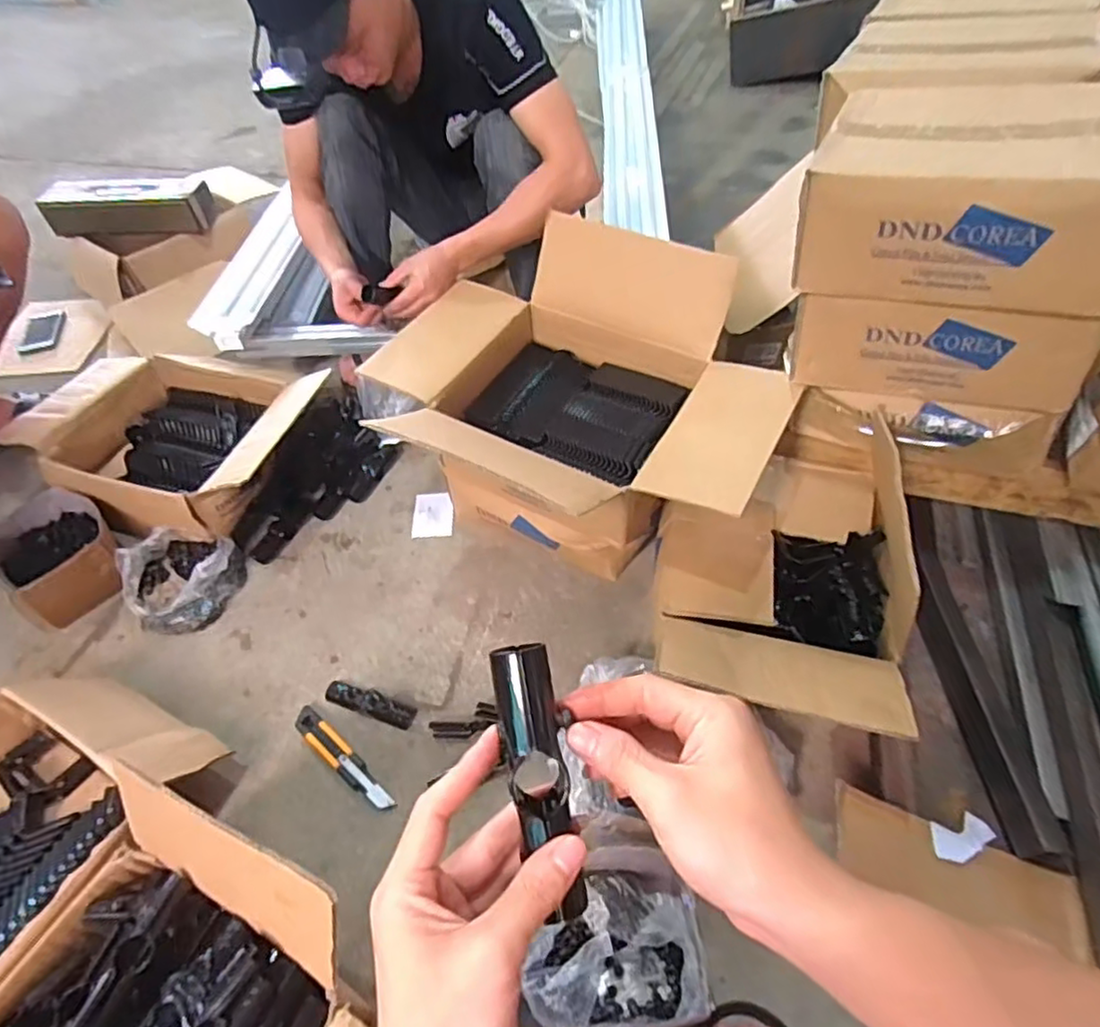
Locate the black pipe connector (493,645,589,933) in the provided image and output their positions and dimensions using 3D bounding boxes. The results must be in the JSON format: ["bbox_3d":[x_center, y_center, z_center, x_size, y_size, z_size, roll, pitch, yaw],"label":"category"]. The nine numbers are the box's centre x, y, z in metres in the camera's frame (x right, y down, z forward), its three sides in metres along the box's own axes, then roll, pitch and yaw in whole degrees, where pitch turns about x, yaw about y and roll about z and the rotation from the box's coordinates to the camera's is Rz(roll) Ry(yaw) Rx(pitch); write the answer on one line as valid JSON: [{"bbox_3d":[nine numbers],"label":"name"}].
[{"bbox_3d":[-0.005,0.133,0.339,0.030,0.027,0.131,-11,87,-5],"label":"black pipe connector"}]

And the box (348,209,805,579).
[{"bbox_3d":[0.026,-0.116,0.968,0.546,0.377,0.427,22,55,21],"label":"box"}]

